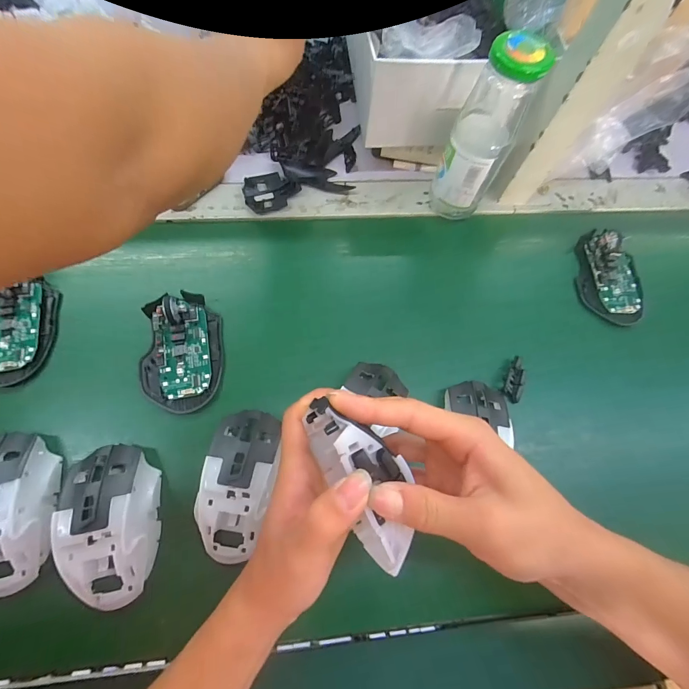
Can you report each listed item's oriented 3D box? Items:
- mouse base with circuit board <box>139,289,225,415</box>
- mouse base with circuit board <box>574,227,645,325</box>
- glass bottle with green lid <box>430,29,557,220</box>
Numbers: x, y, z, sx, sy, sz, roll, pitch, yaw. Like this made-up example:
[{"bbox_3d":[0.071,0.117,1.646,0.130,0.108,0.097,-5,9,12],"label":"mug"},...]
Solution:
[{"bbox_3d":[-0.155,0.005,0.324,0.072,0.035,0.112,-6,73,-4],"label":"mouse base with circuit board"},{"bbox_3d":[0.302,-0.079,0.391,0.063,0.030,0.112,5,73,0],"label":"mouse base with circuit board"},{"bbox_3d":[0.135,-0.202,0.342,0.059,0.163,0.071,29,74,7],"label":"glass bottle with green lid"}]

